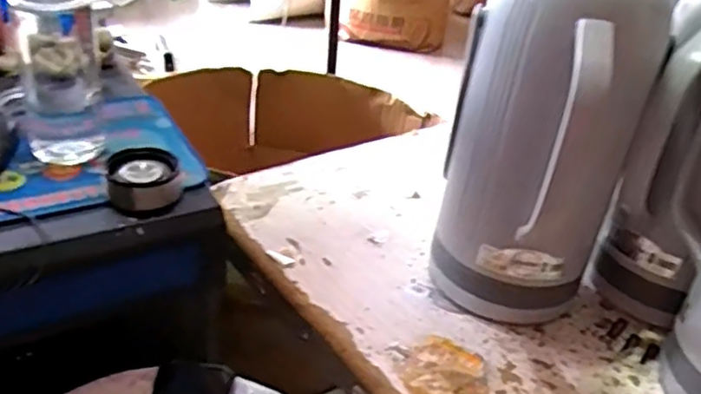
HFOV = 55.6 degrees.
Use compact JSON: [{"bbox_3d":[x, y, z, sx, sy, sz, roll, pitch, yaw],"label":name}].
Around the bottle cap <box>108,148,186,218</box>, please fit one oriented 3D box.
[{"bbox_3d":[-0.204,-0.017,0.655,0.069,0.038,0.069,4,32,-3],"label":"bottle cap"}]

